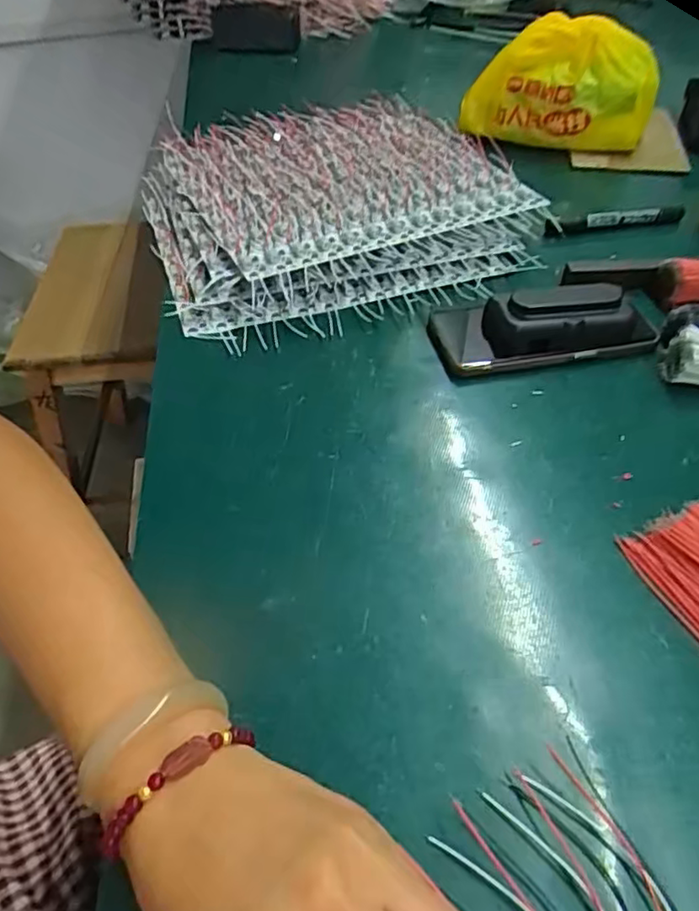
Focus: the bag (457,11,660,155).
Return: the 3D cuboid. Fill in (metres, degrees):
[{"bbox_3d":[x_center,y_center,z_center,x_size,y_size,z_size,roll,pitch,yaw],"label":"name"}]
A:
[{"bbox_3d":[0.222,-0.397,0.656,0.201,0.115,0.079,16,50,15],"label":"bag"}]

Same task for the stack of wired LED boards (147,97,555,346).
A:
[{"bbox_3d":[-0.021,-0.249,0.599,0.333,0.058,0.330,-14,49,-12],"label":"stack of wired LED boards"}]

